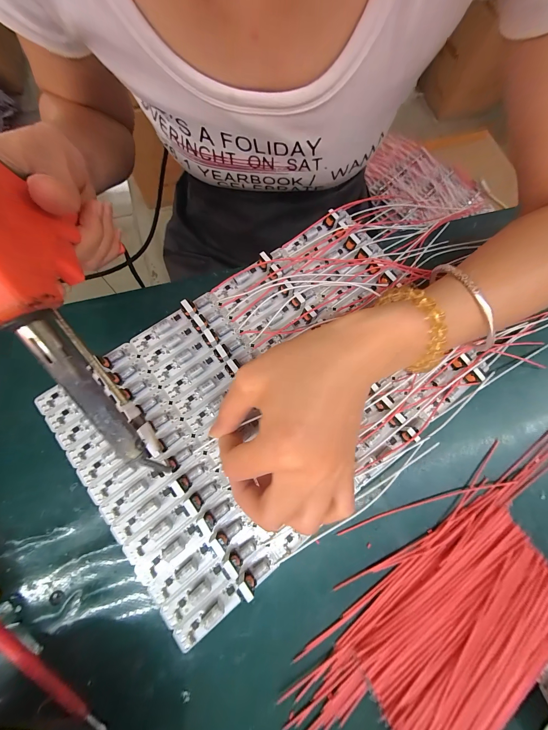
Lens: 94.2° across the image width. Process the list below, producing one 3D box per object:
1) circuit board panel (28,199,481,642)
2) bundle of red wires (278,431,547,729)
[{"bbox_3d":[-0.002,0.016,0.194,0.286,0.021,0.190,-36,78,-12],"label":"circuit board panel"},{"bbox_3d":[0.124,0.151,0.167,0.251,0.010,0.123,-30,79,-10],"label":"bundle of red wires"}]

